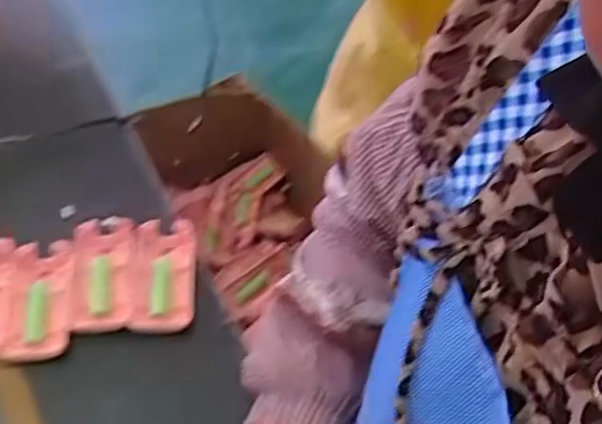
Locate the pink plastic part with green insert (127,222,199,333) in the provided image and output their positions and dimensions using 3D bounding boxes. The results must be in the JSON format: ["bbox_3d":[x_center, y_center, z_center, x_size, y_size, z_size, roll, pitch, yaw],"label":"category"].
[{"bbox_3d":[-0.107,0.047,0.554,0.048,0.015,0.095,-2,54,-3],"label":"pink plastic part with green insert"}]

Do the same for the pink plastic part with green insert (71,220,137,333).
[{"bbox_3d":[-0.153,0.048,0.547,0.048,0.016,0.088,-3,54,-3],"label":"pink plastic part with green insert"}]

